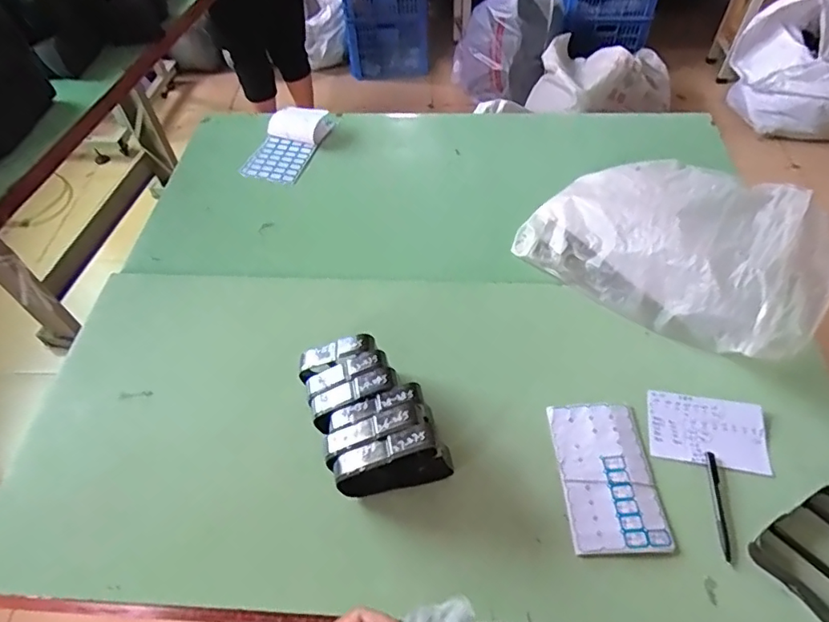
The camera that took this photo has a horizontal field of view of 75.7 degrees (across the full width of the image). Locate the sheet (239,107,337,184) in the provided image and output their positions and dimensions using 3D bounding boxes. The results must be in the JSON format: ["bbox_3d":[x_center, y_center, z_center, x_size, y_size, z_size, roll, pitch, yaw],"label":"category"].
[{"bbox_3d":[-0.288,-0.383,1.220,0.123,0.030,0.243,31,71,-8],"label":"sheet"}]

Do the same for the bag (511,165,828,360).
[{"bbox_3d":[0.441,-0.128,0.889,0.463,0.163,0.284,36,62,26],"label":"bag"}]

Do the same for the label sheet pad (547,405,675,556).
[{"bbox_3d":[0.264,0.223,0.731,0.128,0.011,0.204,-2,53,1],"label":"label sheet pad"}]

